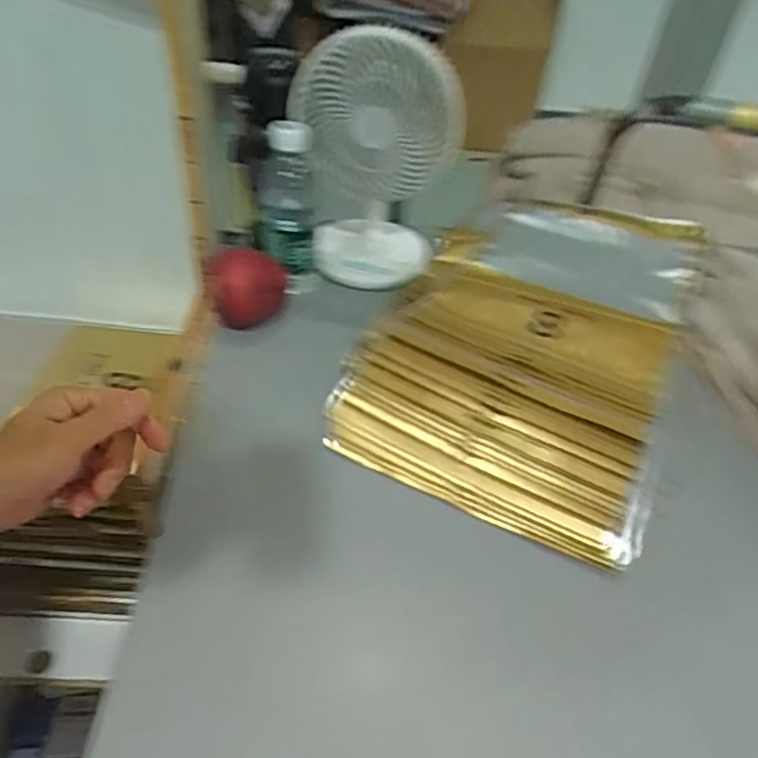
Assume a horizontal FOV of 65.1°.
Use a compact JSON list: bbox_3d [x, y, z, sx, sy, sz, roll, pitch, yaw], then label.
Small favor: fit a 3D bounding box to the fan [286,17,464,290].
[{"bbox_3d":[-0.006,-0.225,0.634,0.163,0.238,0.159,9,41,4],"label":"fan"}]

